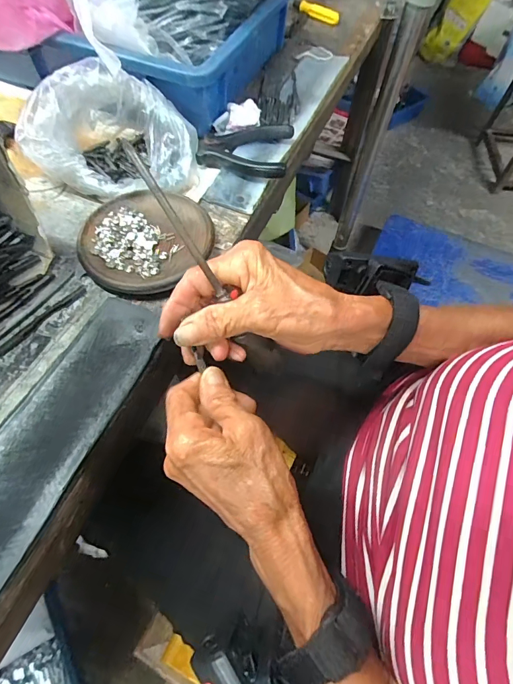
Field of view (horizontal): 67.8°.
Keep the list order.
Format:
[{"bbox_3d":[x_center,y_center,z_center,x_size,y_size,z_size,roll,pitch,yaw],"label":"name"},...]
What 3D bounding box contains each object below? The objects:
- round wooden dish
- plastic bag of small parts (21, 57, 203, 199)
[{"bbox_3d":[-0.098,-0.088,0.334,0.107,0.015,0.110,1,59,-2],"label":"round wooden dish"},{"bbox_3d":[-0.130,-0.200,0.360,0.141,0.075,0.110,10,59,4],"label":"plastic bag of small parts"}]

